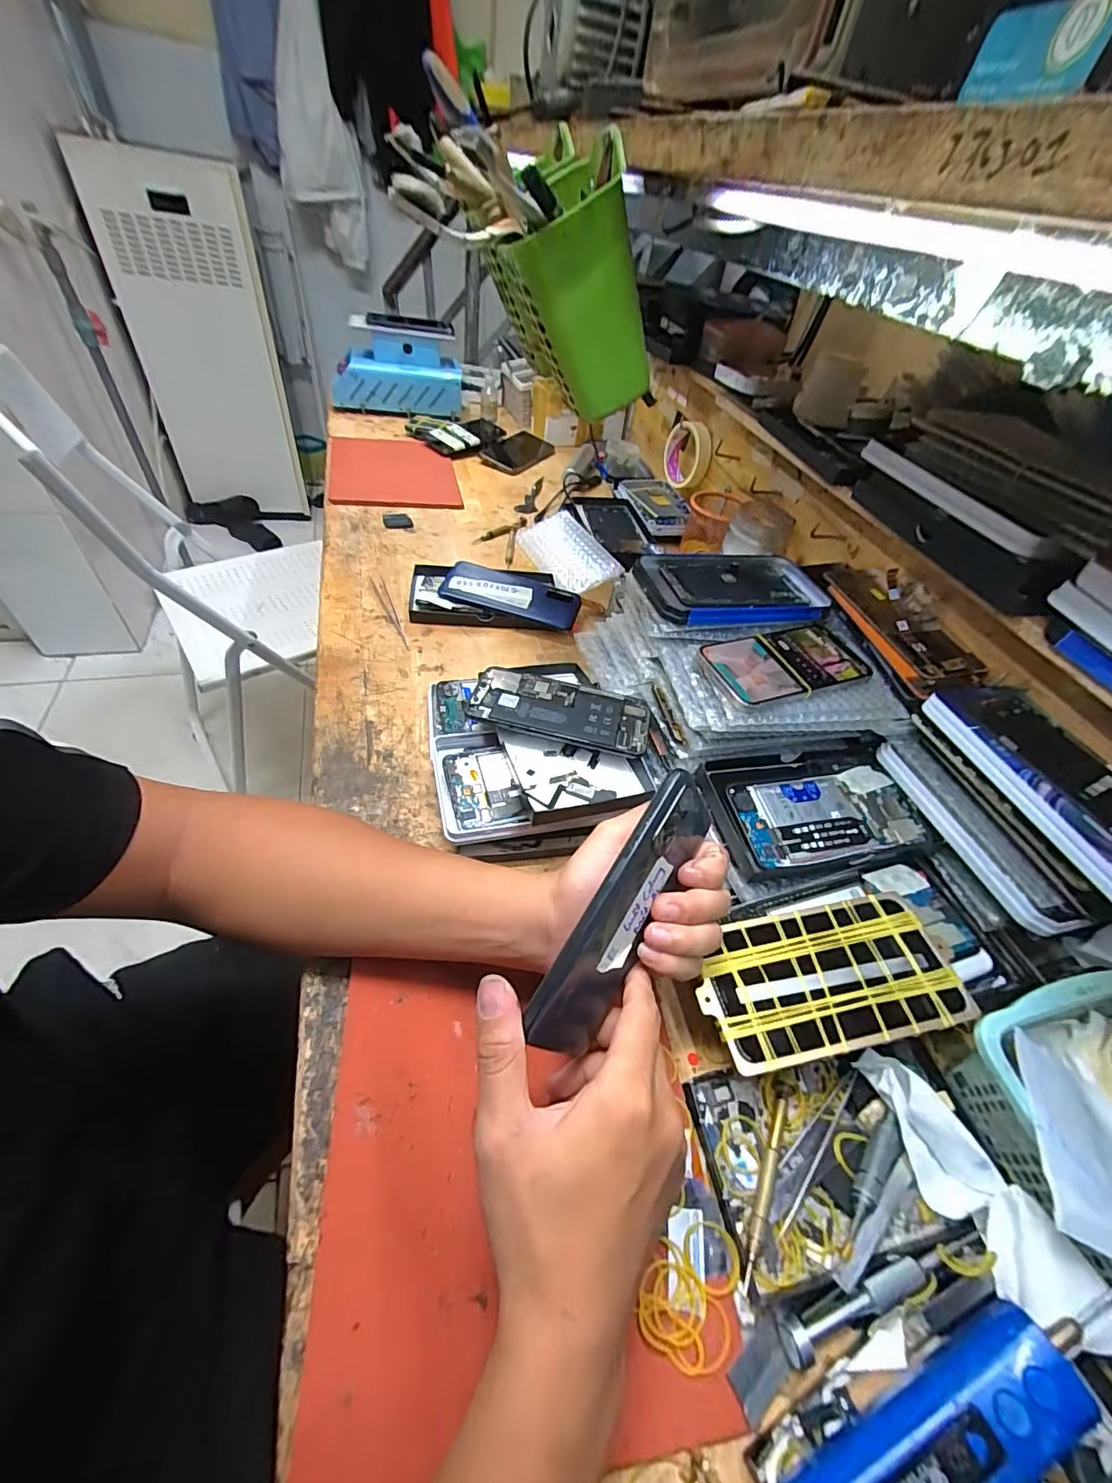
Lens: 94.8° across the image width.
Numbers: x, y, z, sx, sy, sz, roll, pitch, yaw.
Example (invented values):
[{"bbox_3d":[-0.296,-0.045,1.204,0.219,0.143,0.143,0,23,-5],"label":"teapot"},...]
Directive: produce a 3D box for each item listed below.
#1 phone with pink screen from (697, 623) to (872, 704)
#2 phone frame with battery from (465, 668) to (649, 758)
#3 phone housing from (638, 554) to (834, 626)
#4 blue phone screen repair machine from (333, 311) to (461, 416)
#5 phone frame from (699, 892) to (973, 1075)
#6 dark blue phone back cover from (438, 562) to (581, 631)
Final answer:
[{"bbox_3d":[0.194,-0.067,0.428,0.140,0.006,0.072,-16,56,-23],"label":"phone with pink screen"},{"bbox_3d":[0.003,-0.028,0.455,0.156,0.009,0.074,13,46,3],"label":"phone frame with battery"},{"bbox_3d":[0.169,-0.146,0.484,0.183,0.017,0.102,-6,50,-17],"label":"phone housing"},{"bbox_3d":[-0.314,-0.721,0.999,0.241,0.172,0.111,1,48,-9],"label":"blue phone screen repair machine"},{"bbox_3d":[0.177,0.152,0.334,0.165,0.007,0.084,-8,51,-8],"label":"phone frame"},{"bbox_3d":[-0.053,-0.183,0.631,0.165,0.012,0.078,14,59,-3],"label":"dark blue phone back cover"}]

